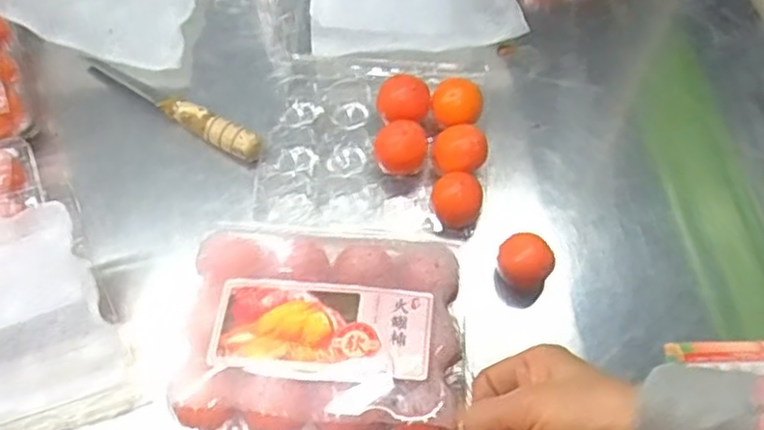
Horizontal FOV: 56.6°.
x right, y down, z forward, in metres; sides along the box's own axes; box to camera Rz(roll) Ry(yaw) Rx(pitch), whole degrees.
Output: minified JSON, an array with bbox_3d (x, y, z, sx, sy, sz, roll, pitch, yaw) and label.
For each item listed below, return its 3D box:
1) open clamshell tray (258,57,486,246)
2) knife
[{"bbox_3d":[-0.005,-0.069,0.606,0.190,0.045,0.162,7,67,4],"label":"open clamshell tray"},{"bbox_3d":[-0.188,-0.099,0.639,0.193,0.026,0.022,30,70,13],"label":"knife"}]

